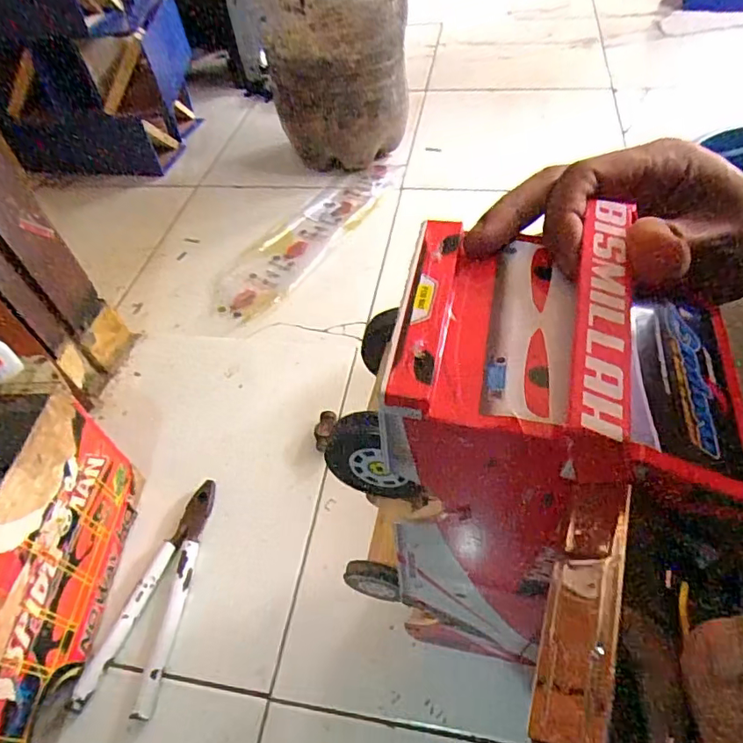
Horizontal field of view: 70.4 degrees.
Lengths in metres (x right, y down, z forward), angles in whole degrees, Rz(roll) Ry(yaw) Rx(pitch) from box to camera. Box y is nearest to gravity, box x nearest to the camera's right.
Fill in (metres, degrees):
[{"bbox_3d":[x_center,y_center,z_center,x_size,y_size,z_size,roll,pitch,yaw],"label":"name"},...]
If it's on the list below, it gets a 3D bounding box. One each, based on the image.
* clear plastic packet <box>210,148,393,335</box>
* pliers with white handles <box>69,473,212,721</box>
[{"bbox_3d":[-0.105,-0.229,0.871,0.114,0.021,0.469,27,61,24],"label":"clear plastic packet"},{"bbox_3d":[-0.205,0.205,0.505,0.070,0.015,0.210,4,51,9],"label":"pliers with white handles"}]

